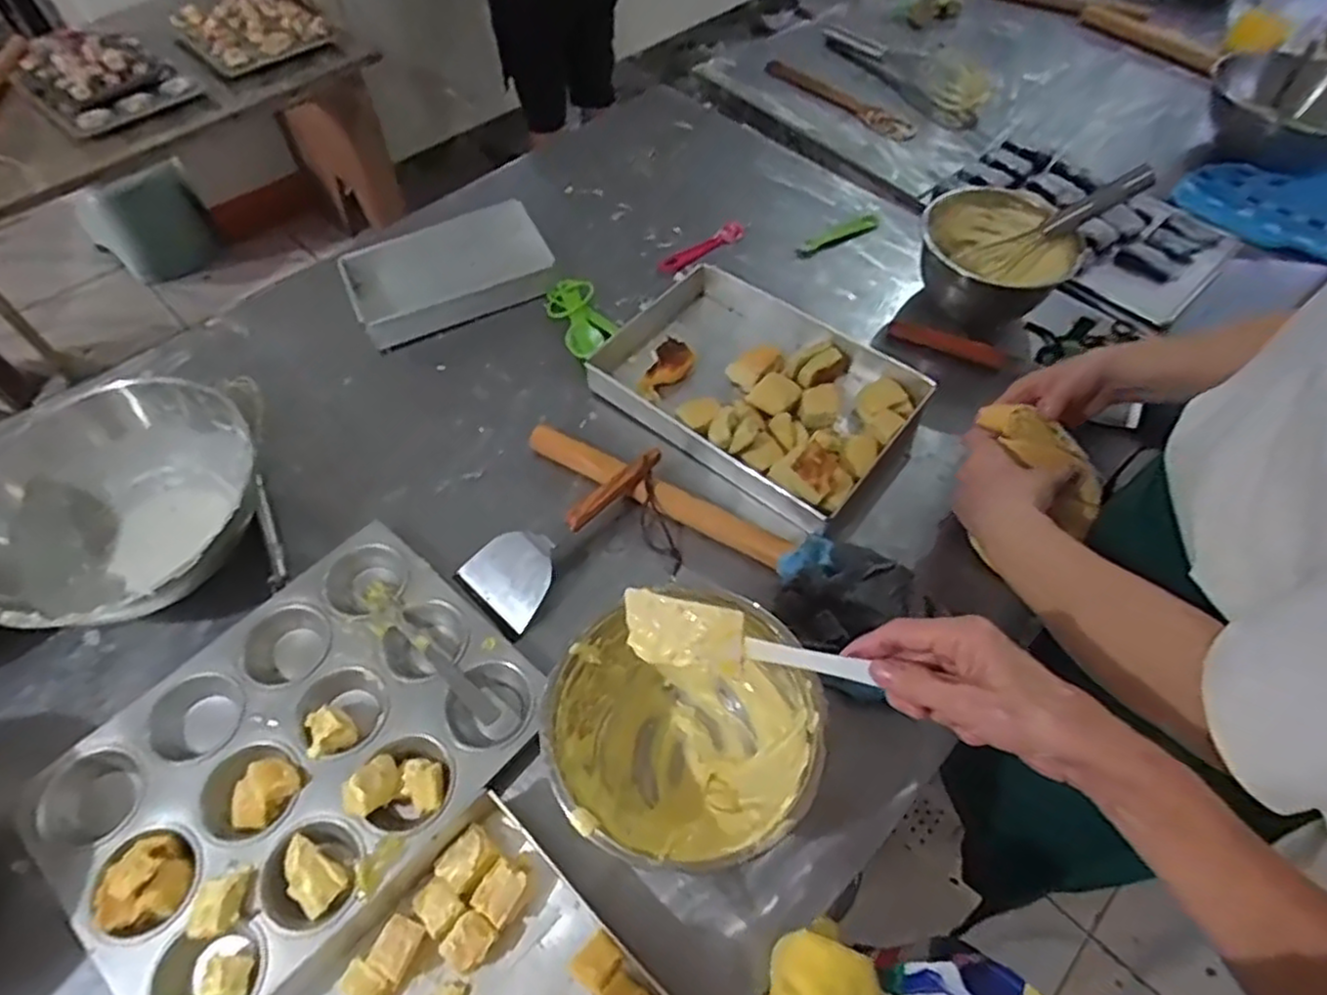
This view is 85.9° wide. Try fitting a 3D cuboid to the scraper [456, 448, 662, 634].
[{"bbox_3d":[-0.097,0.021,0.680,0.087,0.043,0.212,33,62,22],"label":"scraper"}]

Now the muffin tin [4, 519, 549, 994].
[{"bbox_3d":[-0.282,0.199,0.557,0.254,0.038,0.338,36,64,24],"label":"muffin tin"}]

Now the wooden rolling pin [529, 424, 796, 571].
[{"bbox_3d":[-0.010,-0.006,0.695,0.280,0.026,0.035,29,61,20],"label":"wooden rolling pin"}]

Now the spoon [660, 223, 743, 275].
[{"bbox_3d":[0.049,-0.320,0.926,0.126,0.022,0.029,-36,62,-21],"label":"spoon"}]

